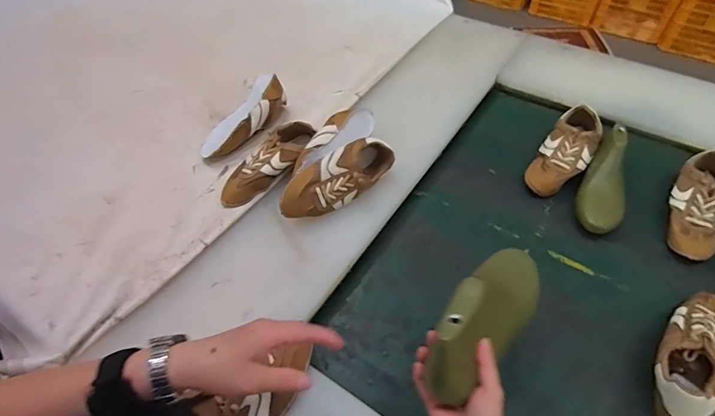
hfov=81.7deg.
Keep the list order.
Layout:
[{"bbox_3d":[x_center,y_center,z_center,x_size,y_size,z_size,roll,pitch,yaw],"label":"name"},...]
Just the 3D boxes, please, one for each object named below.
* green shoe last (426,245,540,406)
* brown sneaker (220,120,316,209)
[{"bbox_3d":[0.164,0.116,0.494,0.077,0.090,0.258,34,36,25],"label":"green shoe last"},{"bbox_3d":[-0.176,-0.096,0.812,0.094,0.062,0.238,31,56,23],"label":"brown sneaker"}]

